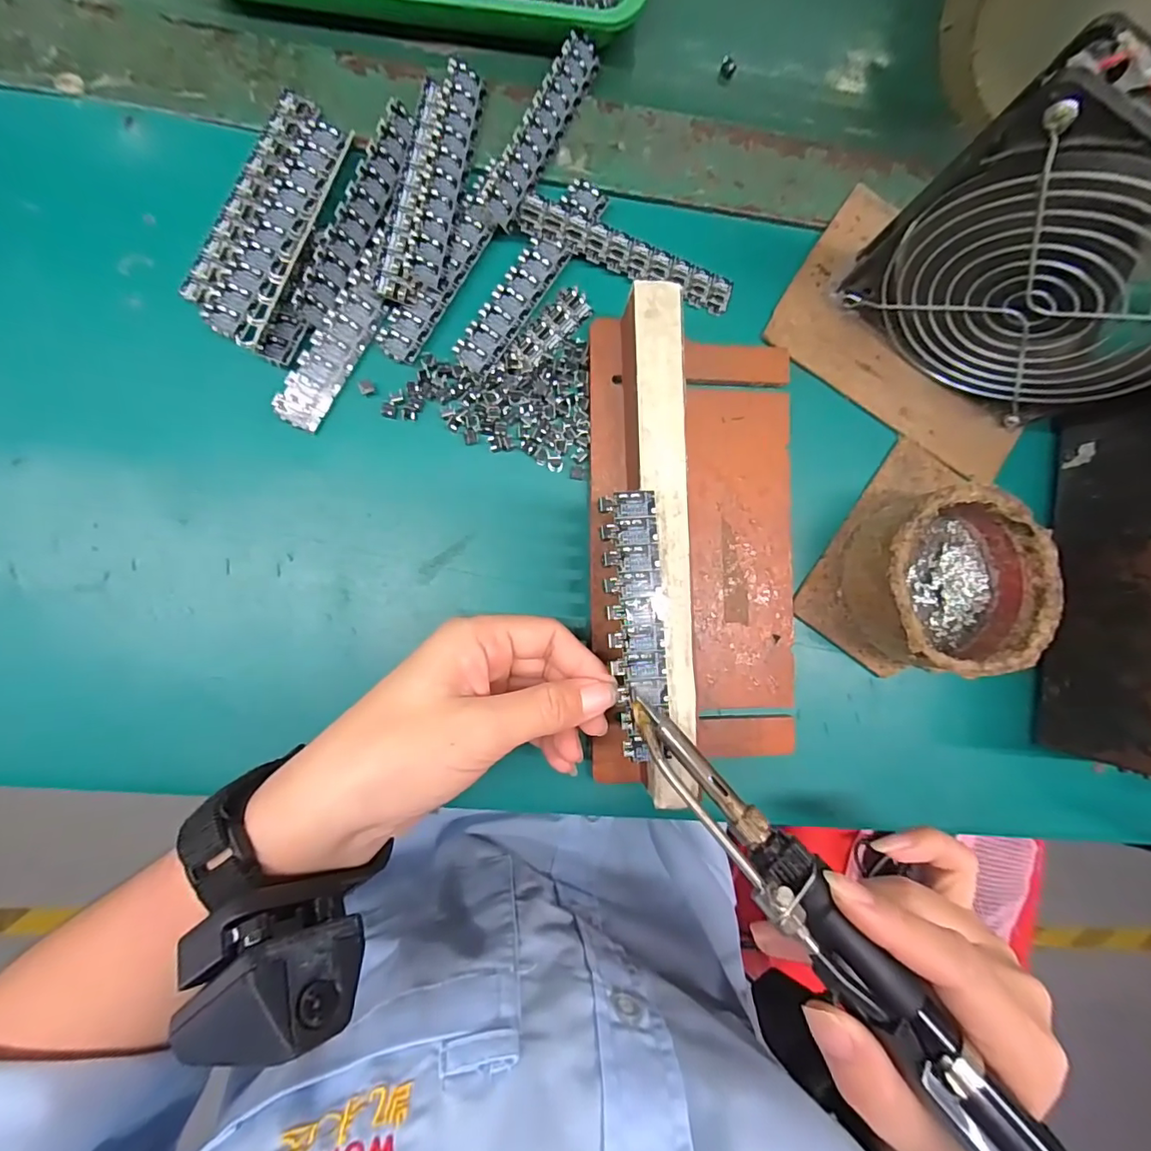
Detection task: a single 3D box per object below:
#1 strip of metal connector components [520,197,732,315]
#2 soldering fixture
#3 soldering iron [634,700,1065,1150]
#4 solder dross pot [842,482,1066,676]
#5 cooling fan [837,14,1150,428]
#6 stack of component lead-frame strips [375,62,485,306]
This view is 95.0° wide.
[{"bbox_3d":[0.026,-0.157,0.257,0.109,0.009,0.018,18,86,-5],"label":"strip of metal connector components"},{"bbox_3d":[0.058,-0.014,0.237,0.103,0.044,0.212,0,87,-6],"label":"soldering fixture"},{"bbox_3d":[0.089,0.122,0.165,0.021,0.019,0.202,-40,72,-6],"label":"soldering iron"},{"bbox_3d":[0.175,0.003,0.250,0.083,0.041,0.081,0,87,-6],"label":"solder dross pot"},{"bbox_3d":[0.192,-0.115,0.213,0.130,0.128,0.025,35,84,-3],"label":"cooling fan"},{"bbox_3d":[-0.067,-0.184,0.244,0.030,0.012,0.116,12,86,-5],"label":"stack of component lead-frame strips"}]

